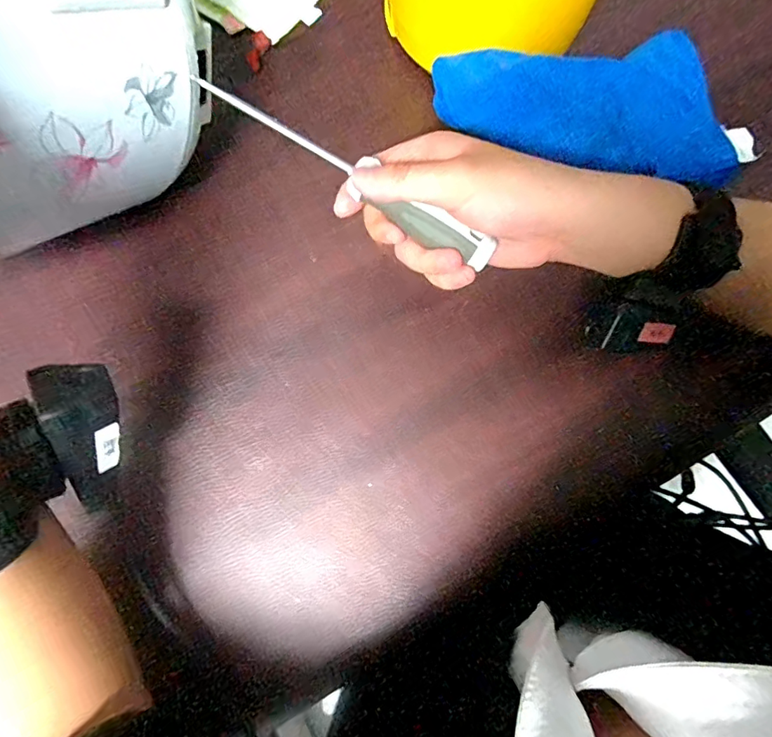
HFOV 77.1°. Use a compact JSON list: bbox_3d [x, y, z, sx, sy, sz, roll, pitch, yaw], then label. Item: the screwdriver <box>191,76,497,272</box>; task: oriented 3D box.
[{"bbox_3d":[-0.022,-0.108,0.262,0.182,0.022,0.021,33,81,2],"label":"screwdriver"}]

